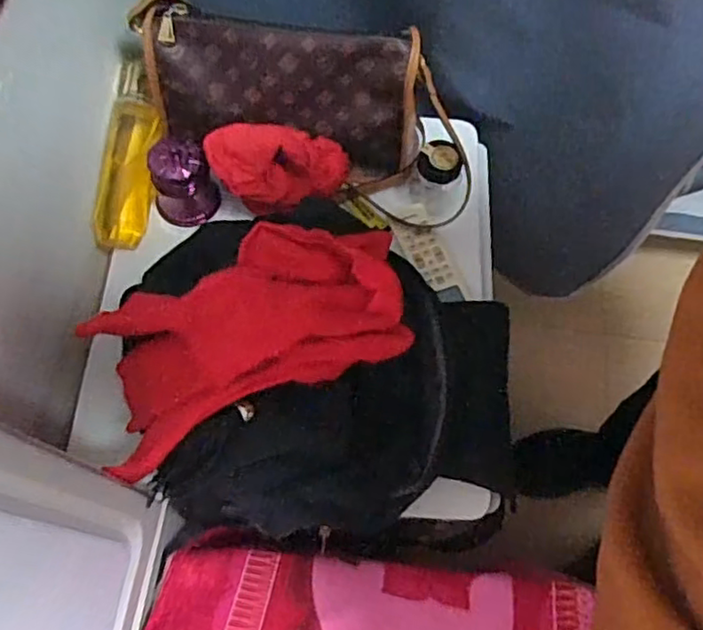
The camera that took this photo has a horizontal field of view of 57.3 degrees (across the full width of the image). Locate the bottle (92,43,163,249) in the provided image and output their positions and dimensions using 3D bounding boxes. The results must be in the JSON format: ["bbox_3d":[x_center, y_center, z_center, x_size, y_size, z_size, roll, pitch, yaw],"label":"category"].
[{"bbox_3d":[-0.231,-0.169,0.673,0.068,0.048,0.201,5,86,0],"label":"bottle"}]

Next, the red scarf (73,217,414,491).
[{"bbox_3d":[-0.076,0.010,0.497,0.243,0.097,0.118,-23,69,-12],"label":"red scarf"}]

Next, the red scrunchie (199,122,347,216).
[{"bbox_3d":[-0.072,-0.152,0.652,0.139,0.067,0.071,-11,67,-7],"label":"red scrunchie"}]

